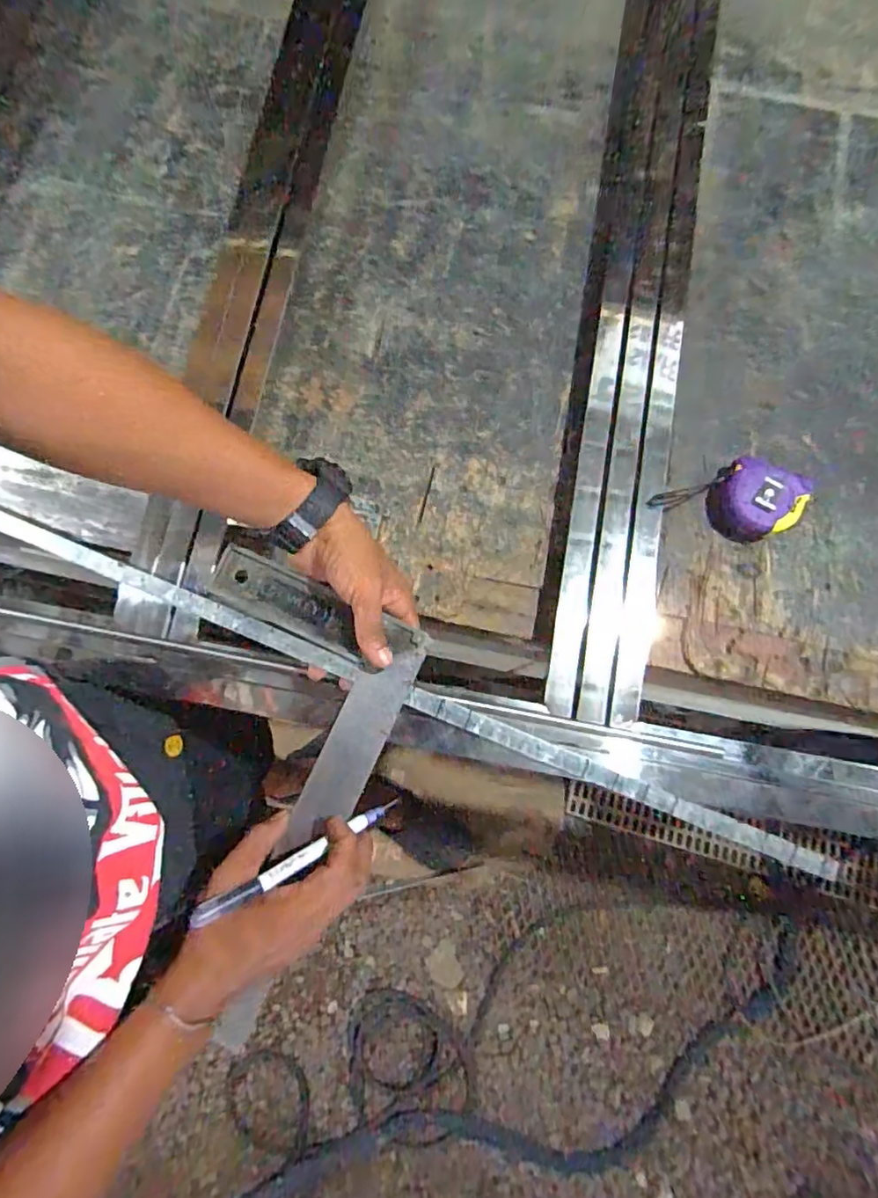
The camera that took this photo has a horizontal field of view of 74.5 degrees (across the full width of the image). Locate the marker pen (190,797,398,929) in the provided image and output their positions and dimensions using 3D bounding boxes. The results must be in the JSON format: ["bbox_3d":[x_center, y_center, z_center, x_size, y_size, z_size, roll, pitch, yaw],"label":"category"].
[{"bbox_3d":[-0.094,0.183,0.414,0.153,0.008,0.011,-21,76,-35],"label":"marker pen"}]

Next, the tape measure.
[{"bbox_3d":[0.273,-0.100,0.543,0.139,0.036,0.071,16,76,3],"label":"tape measure"}]

